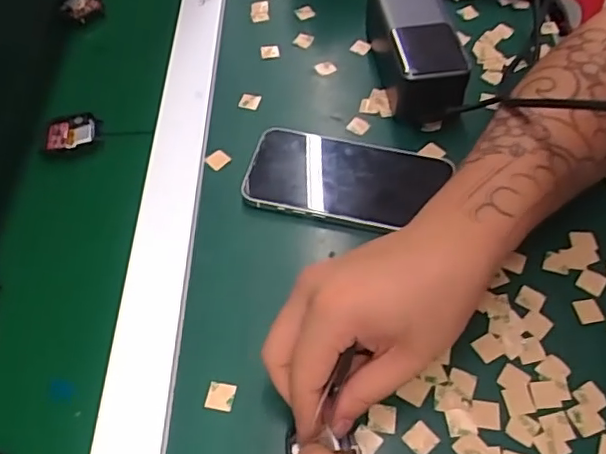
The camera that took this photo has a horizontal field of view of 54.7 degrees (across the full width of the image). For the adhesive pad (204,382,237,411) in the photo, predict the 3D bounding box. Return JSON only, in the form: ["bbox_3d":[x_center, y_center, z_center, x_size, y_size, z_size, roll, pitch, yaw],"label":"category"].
[{"bbox_3d":[-0.048,0.099,0.342,0.016,0.004,0.016,9,57,8],"label":"adhesive pad"}]

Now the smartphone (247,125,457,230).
[{"bbox_3d":[0.031,-0.037,0.426,0.138,0.011,0.076,11,57,10],"label":"smartphone"}]

